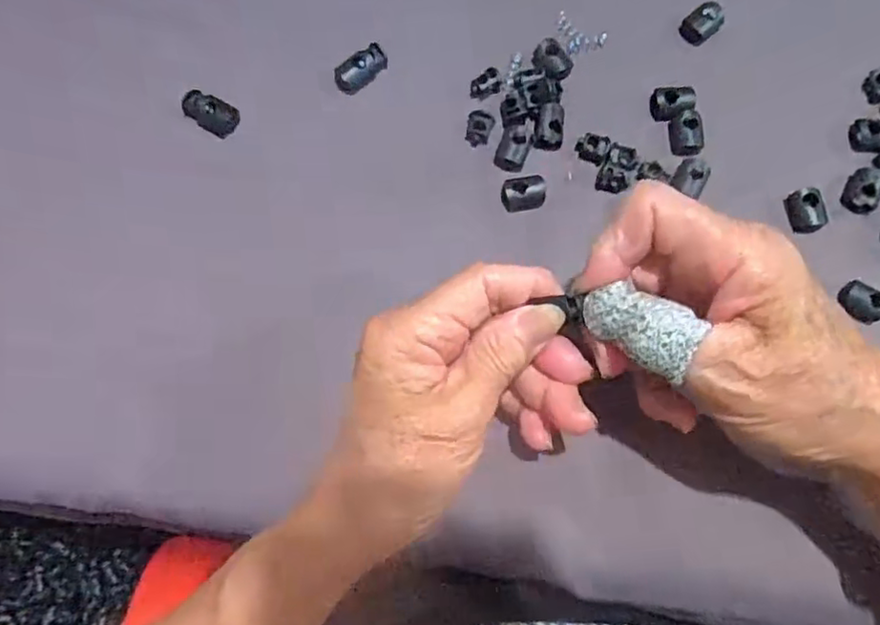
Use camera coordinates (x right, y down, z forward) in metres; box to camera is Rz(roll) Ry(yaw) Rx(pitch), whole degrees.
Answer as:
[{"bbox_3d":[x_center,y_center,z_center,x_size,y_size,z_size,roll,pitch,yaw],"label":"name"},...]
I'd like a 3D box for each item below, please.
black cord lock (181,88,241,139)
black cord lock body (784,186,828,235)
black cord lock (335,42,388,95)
[{"bbox_3d":[-0.117,-0.102,0.319,0.028,0.008,0.017,30,78,7],"label":"black cord lock"},{"bbox_3d":[0.179,-0.049,0.305,0.015,0.010,0.022,-20,77,-5],"label":"black cord lock body"},{"bbox_3d":[-0.040,-0.125,0.322,0.029,0.011,0.013,-40,80,-9],"label":"black cord lock"}]

